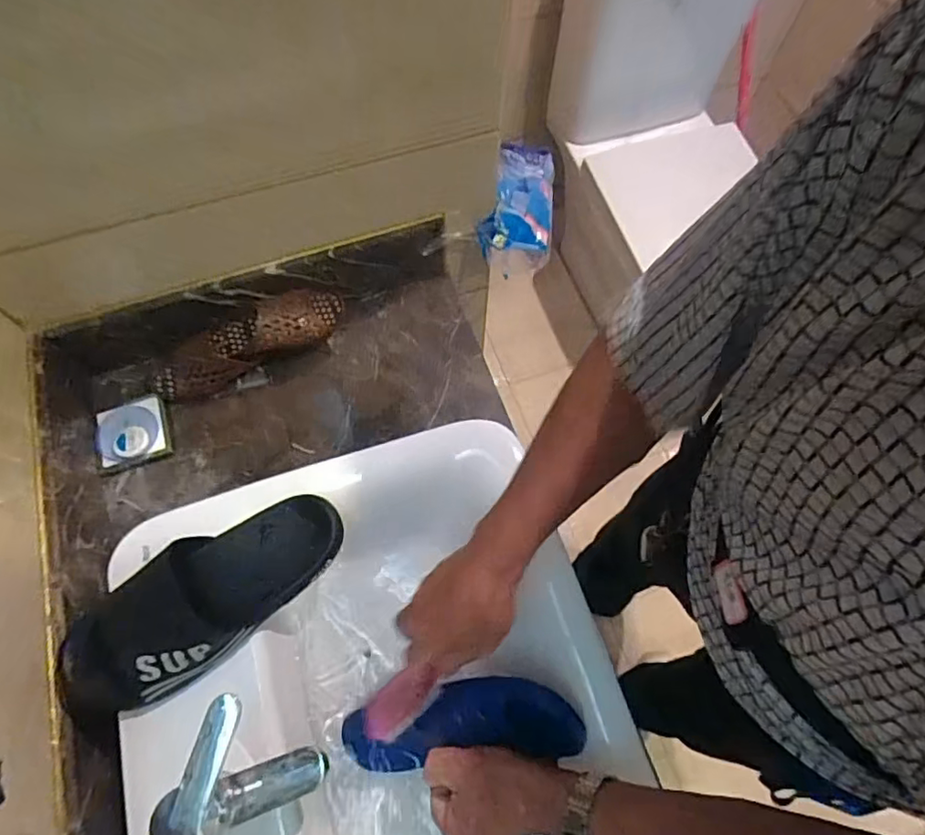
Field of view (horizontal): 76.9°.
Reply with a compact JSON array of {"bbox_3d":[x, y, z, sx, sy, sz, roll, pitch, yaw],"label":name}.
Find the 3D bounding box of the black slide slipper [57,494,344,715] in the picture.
[{"bbox_3d":[-0.236,0.162,0.540,0.257,0.064,0.102,-38,72,-14],"label":"black slide slipper"}]

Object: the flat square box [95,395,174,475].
[{"bbox_3d":[-0.417,0.019,0.733,0.086,0.015,0.085,-17,68,-6],"label":"flat square box"}]

